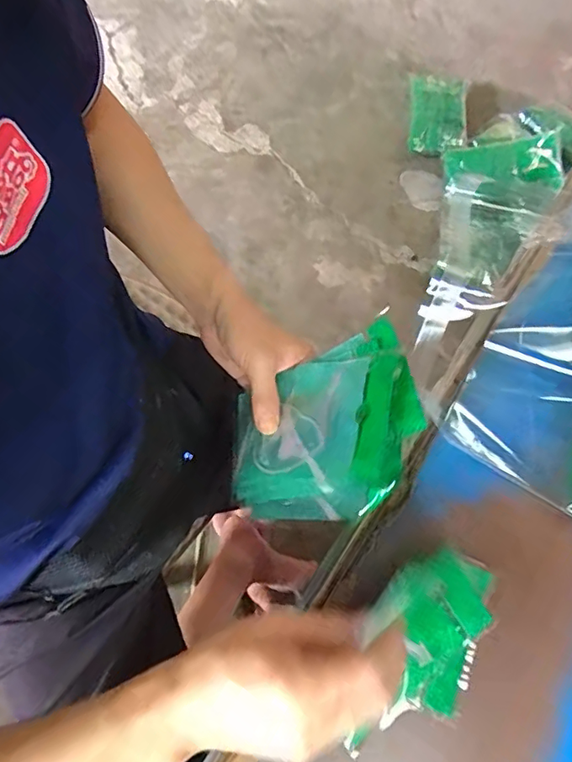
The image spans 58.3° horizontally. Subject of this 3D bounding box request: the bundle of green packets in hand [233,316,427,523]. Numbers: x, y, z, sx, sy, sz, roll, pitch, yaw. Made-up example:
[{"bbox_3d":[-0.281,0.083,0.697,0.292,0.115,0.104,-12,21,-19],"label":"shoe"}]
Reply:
[{"bbox_3d":[0.021,0.040,0.412,0.163,0.025,0.132,-18,56,27],"label":"bundle of green packets in hand"}]

